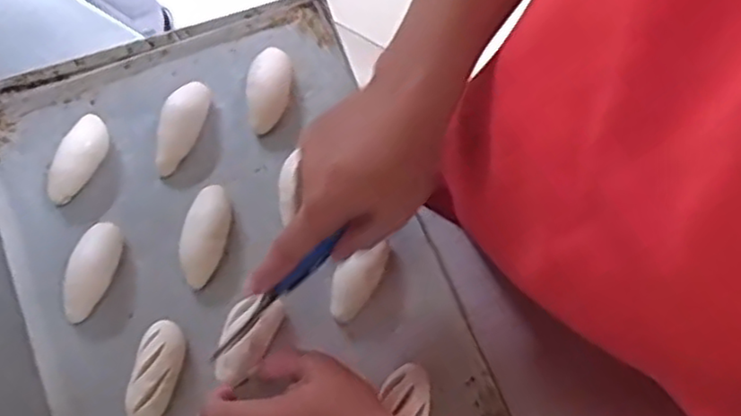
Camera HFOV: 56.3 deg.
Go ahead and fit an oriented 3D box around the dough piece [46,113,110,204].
[{"bbox_3d":[-0.247,-0.043,0.586,0.027,0.023,0.080,17,72,5],"label":"dough piece"}]

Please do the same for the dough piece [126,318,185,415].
[{"bbox_3d":[-0.167,0.129,0.536,0.033,0.021,0.085,12,72,4],"label":"dough piece"}]

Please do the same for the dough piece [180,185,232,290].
[{"bbox_3d":[-0.135,0.022,0.574,0.035,0.021,0.083,13,72,4],"label":"dough piece"}]

